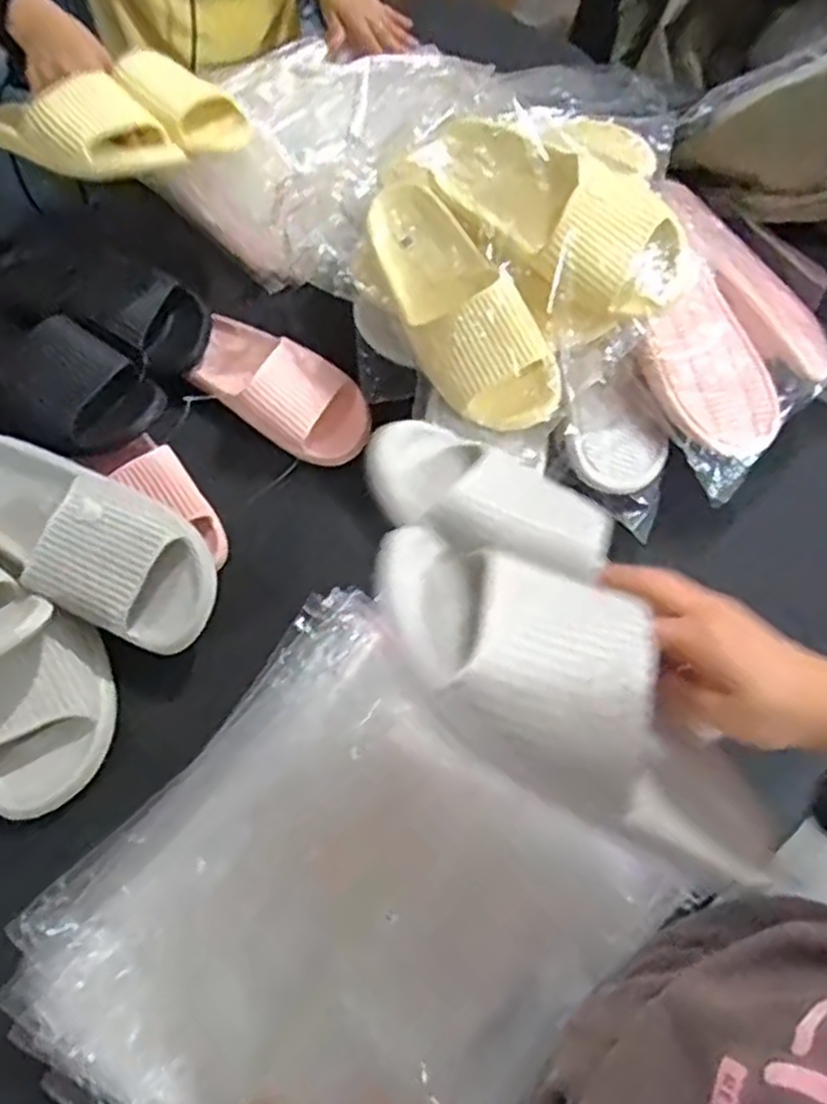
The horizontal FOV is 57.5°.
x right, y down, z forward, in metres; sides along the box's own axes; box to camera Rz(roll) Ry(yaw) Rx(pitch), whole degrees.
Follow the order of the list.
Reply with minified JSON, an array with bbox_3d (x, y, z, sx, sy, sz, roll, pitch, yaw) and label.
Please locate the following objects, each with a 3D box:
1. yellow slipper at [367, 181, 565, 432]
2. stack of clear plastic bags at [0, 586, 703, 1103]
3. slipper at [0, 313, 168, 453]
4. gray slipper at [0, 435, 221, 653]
[{"bbox_3d":[0.041,-0.213,0.652,0.089,0.073,0.238,-30,83,-15],"label":"yellow slipper"},{"bbox_3d":[-0.062,0.276,0.563,0.346,0.043,0.384,38,70,14],"label":"stack of clear plastic bags"},{"bbox_3d":[-0.371,-0.177,0.740,0.257,0.060,0.108,32,68,12],"label":"slipper"},{"bbox_3d":[-0.292,-0.019,0.641,0.270,0.058,0.108,28,67,10],"label":"gray slipper"}]

